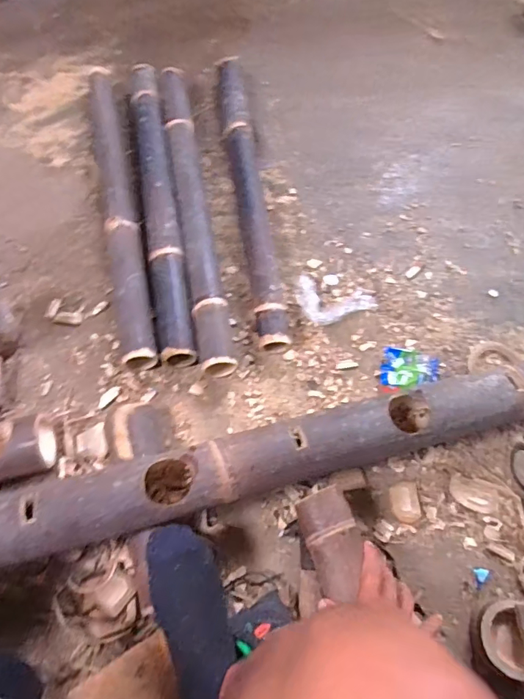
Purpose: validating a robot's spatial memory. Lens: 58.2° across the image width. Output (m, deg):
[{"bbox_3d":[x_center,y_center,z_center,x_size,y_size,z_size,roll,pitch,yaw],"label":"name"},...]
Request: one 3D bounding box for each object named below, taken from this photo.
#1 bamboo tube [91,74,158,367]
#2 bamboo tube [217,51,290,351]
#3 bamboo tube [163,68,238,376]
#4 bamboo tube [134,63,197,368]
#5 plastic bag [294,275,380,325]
[{"bbox_3d":[-0.279,-0.290,0.900,0.065,0.072,0.707,-10,65,-8],"label":"bamboo tube"},{"bbox_3d":[-0.028,-0.335,0.939,0.066,0.053,0.734,-7,64,-6],"label":"bamboo tube"},{"bbox_3d":[-0.137,-0.296,0.914,0.062,0.056,0.740,-9,64,-7],"label":"bamboo tube"},{"bbox_3d":[-0.201,-0.298,0.916,0.071,0.051,0.711,-8,64,-7],"label":"bamboo tube"},{"bbox_3d":[0.133,-0.083,0.836,0.141,0.042,0.085,2,64,-2],"label":"plastic bag"}]

